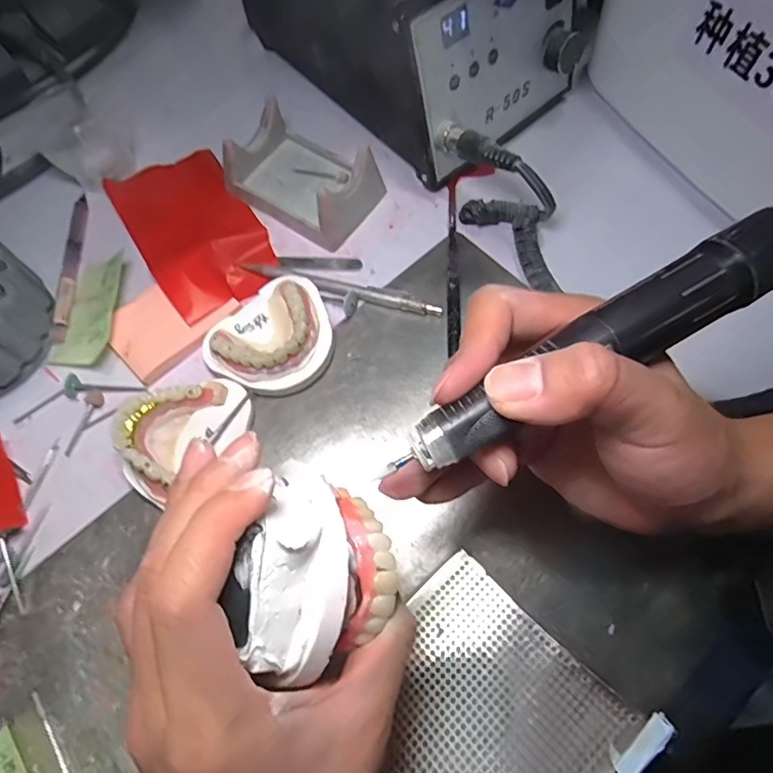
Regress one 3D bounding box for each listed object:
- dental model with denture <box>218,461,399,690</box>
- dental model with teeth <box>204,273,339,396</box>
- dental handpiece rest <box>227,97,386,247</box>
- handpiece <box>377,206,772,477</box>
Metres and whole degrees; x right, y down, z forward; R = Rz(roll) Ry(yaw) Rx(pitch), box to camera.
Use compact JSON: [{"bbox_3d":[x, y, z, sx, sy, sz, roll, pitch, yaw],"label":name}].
[{"bbox_3d":[-0.021,0.061,0.173,0.048,0.041,0.068,8,69,3],"label":"dental model with denture"},{"bbox_3d":[-0.066,-0.032,0.310,0.077,0.034,0.066,-42,73,-14],"label":"dental model with teeth"},{"bbox_3d":[-0.056,-0.146,0.356,0.099,0.038,0.063,31,72,13],"label":"dental handpiece rest"},{"bbox_3d":[0.086,-0.022,0.174,0.183,0.017,0.025,-30,72,-2],"label":"handpiece"}]

